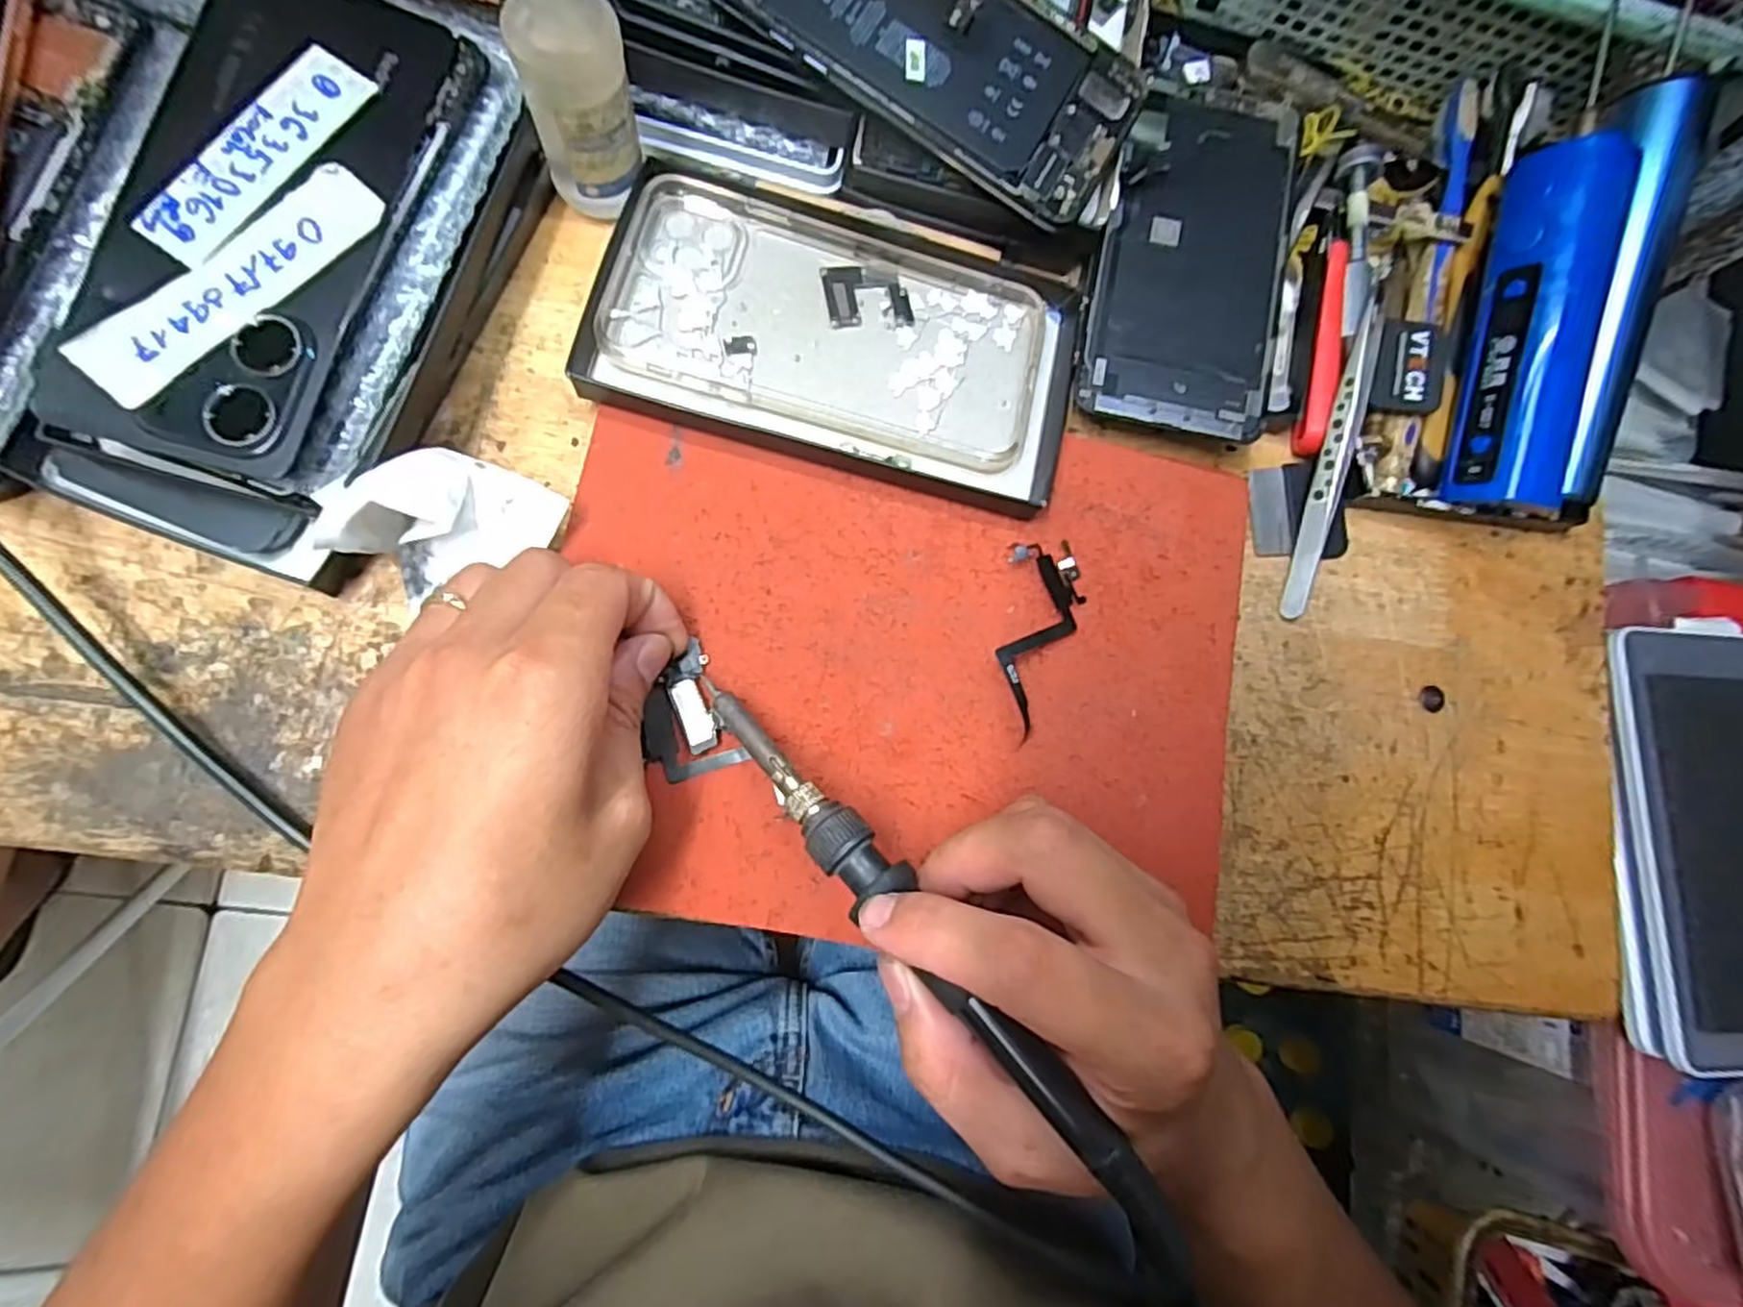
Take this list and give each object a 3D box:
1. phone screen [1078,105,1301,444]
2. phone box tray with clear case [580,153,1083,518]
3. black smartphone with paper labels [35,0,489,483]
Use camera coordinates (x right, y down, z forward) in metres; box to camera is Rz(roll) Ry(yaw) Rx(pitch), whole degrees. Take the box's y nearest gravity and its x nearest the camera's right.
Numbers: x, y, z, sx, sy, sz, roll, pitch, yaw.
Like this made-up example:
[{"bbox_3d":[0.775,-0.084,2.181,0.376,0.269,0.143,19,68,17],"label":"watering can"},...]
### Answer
[{"bbox_3d":[0.127,-0.156,0.296,0.071,0.010,0.142,11,82,-1],"label":"phone screen"},{"bbox_3d":[-0.009,-0.119,0.288,0.177,0.015,0.099,14,80,-6],"label":"phone box tray with clear case"},{"bbox_3d":[-0.185,-0.135,0.228,0.075,0.010,0.159,17,84,-6],"label":"black smartphone with paper labels"}]

